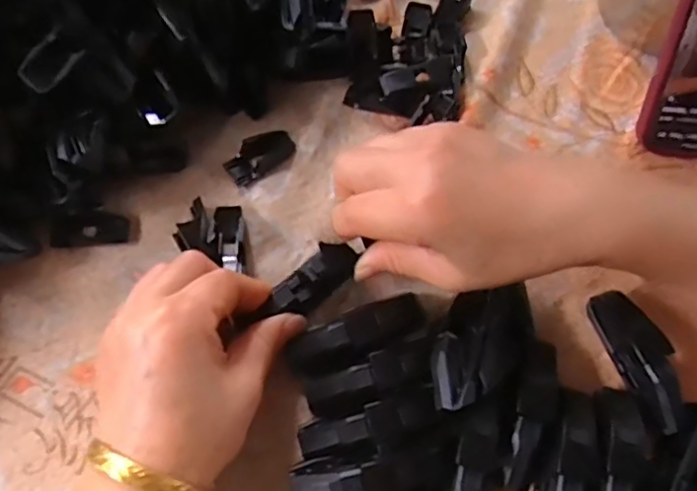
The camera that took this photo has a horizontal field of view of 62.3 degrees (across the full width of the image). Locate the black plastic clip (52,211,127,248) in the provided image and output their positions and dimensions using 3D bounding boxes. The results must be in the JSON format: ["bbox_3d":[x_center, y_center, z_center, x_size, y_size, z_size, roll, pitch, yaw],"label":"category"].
[{"bbox_3d":[-0.142,-0.010,0.318,0.040,0.009,0.018,-7,74,-3],"label":"black plastic clip"}]

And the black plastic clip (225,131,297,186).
[{"bbox_3d":[-0.051,-0.053,0.334,0.041,0.010,0.019,-37,77,-11],"label":"black plastic clip"}]

